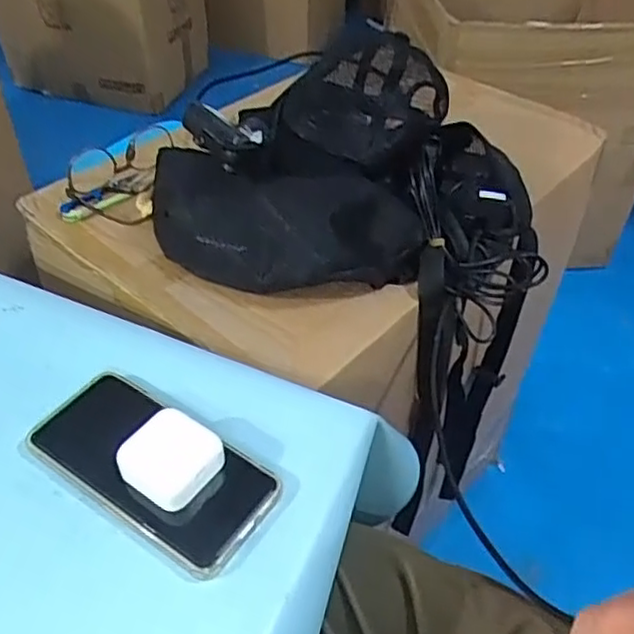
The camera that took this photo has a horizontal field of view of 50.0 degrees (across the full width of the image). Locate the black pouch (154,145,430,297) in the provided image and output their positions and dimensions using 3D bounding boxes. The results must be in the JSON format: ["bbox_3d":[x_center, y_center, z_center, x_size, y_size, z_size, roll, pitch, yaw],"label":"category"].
[{"bbox_3d":[-0.033,-0.089,0.630,0.259,0.095,0.116,6,44,4],"label":"black pouch"}]

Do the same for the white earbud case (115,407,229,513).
[{"bbox_3d":[-0.093,0.092,0.436,0.055,0.028,0.052,25,49,22],"label":"white earbud case"}]

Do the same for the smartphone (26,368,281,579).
[{"bbox_3d":[-0.109,0.093,0.446,0.169,0.010,0.081,27,50,24],"label":"smartphone"}]

